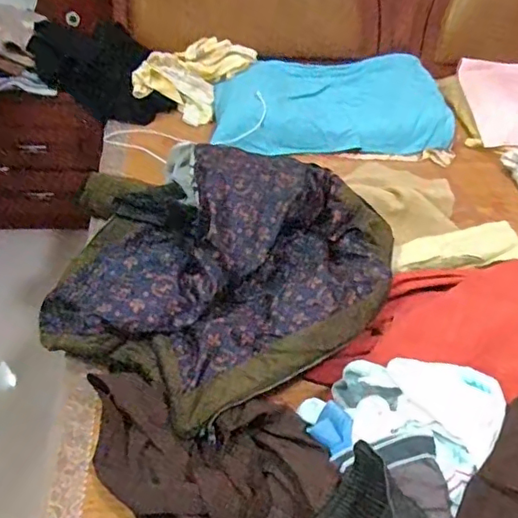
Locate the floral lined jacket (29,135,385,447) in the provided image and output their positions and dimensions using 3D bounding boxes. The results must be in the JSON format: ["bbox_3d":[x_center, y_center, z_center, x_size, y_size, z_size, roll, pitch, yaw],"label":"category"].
[{"bbox_3d":[-0.078,-0.018,0.942,0.528,0.191,0.501,3,40,-2],"label":"floral lined jacket"}]

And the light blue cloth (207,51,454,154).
[{"bbox_3d":[0.203,-0.447,1.594,0.669,0.135,0.351,-1,40,-8],"label":"light blue cloth"}]

